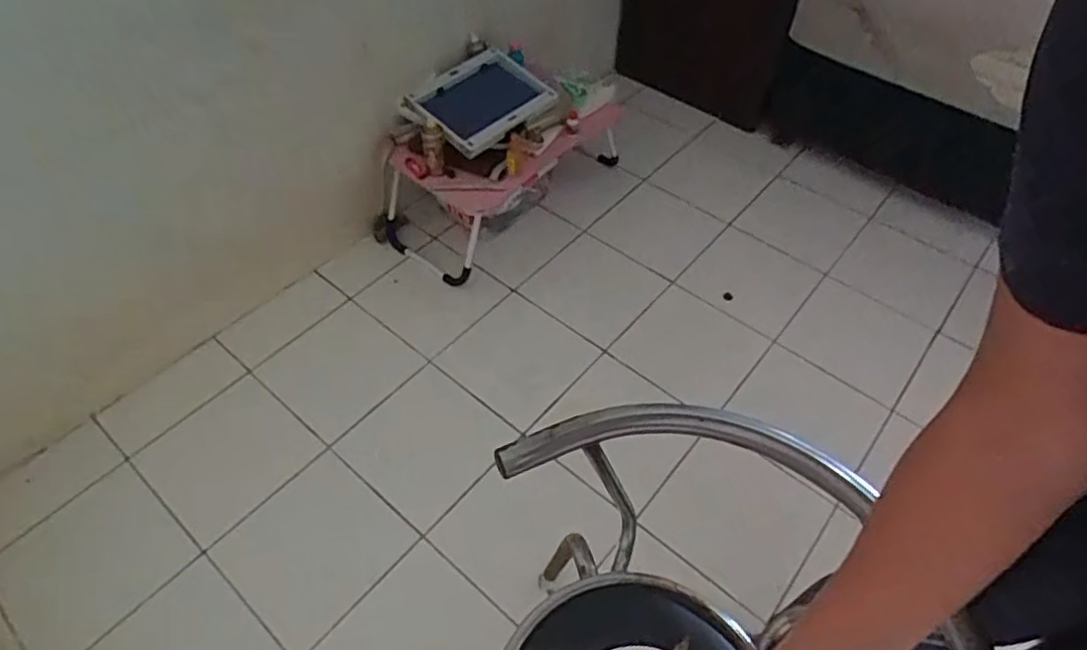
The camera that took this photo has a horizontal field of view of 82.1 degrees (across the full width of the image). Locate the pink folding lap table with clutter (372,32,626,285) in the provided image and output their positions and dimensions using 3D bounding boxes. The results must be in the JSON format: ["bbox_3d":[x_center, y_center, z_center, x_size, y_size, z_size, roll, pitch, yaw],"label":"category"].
[{"bbox_3d":[-0.122,-0.515,1.787,0.367,0.368,0.748,32,58,22],"label":"pink folding lap table with clutter"}]

